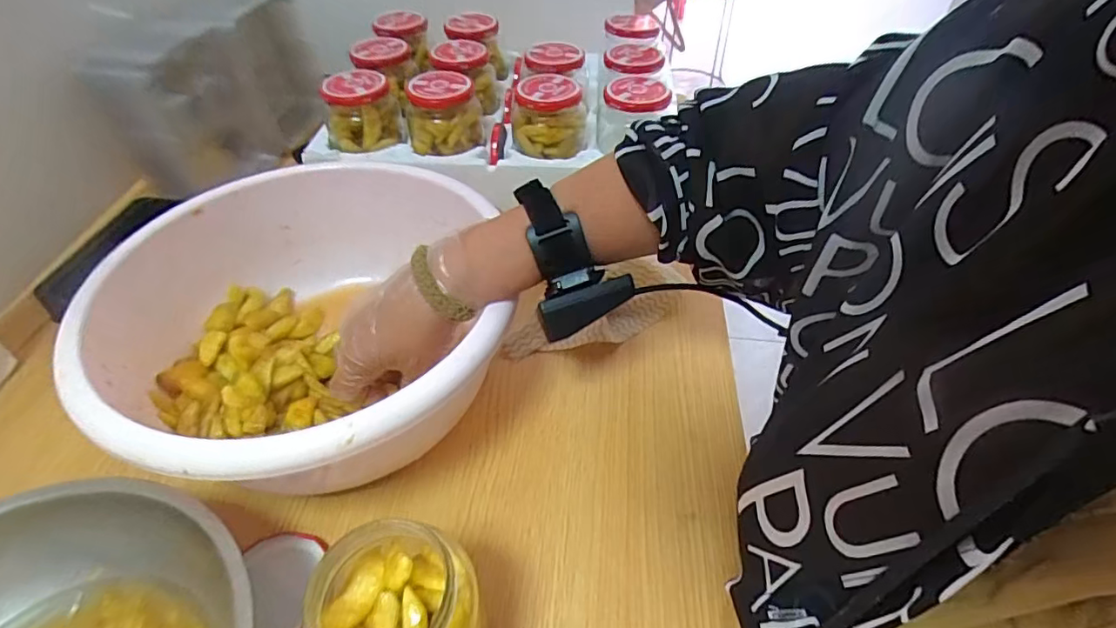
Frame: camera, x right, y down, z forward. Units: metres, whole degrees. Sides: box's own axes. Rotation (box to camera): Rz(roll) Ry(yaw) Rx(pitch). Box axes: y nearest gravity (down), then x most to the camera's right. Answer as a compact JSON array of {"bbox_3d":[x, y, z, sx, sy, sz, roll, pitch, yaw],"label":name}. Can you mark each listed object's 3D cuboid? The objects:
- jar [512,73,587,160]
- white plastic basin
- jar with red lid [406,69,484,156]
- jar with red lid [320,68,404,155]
[{"bbox_3d":[-0.009,-0.216,0.598,0.081,0.067,0.077,-2,46,-3],"label":"jar"},{"bbox_3d":[-0.185,0.016,0.427,0.265,0.122,0.278,1,47,-1],"label":"white plastic basin"},{"bbox_3d":[-0.125,-0.222,0.599,0.079,0.065,0.073,-5,46,-7],"label":"jar with red lid"},{"bbox_3d":[-0.216,-0.224,0.601,0.081,0.062,0.070,-6,46,-8],"label":"jar with red lid"}]

